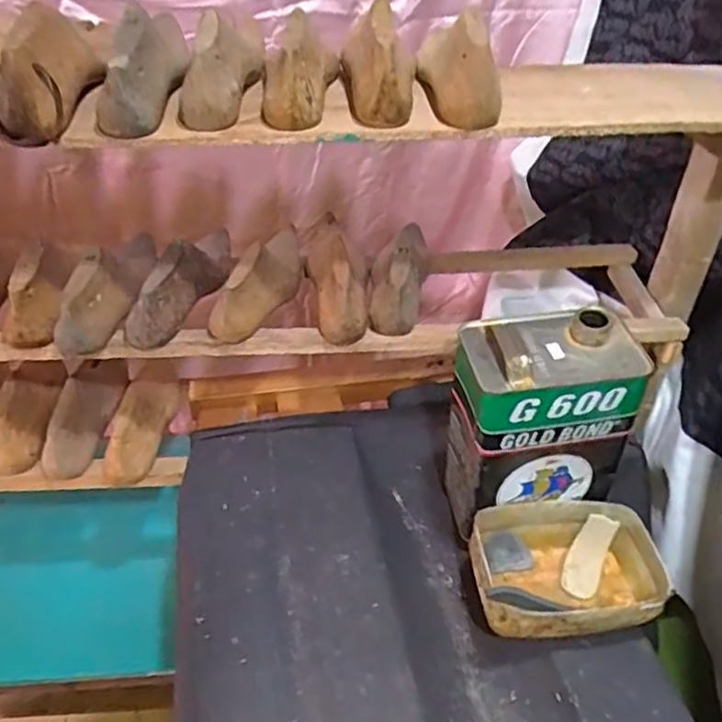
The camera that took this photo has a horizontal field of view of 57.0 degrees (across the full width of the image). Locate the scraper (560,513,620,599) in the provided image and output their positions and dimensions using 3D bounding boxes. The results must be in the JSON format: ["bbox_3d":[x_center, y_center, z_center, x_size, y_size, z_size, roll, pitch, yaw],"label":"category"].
[{"bbox_3d":[0.242,0.209,0.709,0.040,0.023,0.089,22,70,22],"label":"scraper"}]

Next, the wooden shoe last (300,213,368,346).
[{"bbox_3d":[-0.032,-0.102,0.762,0.052,0.070,0.162,-9,55,-16],"label":"wooden shoe last"}]

